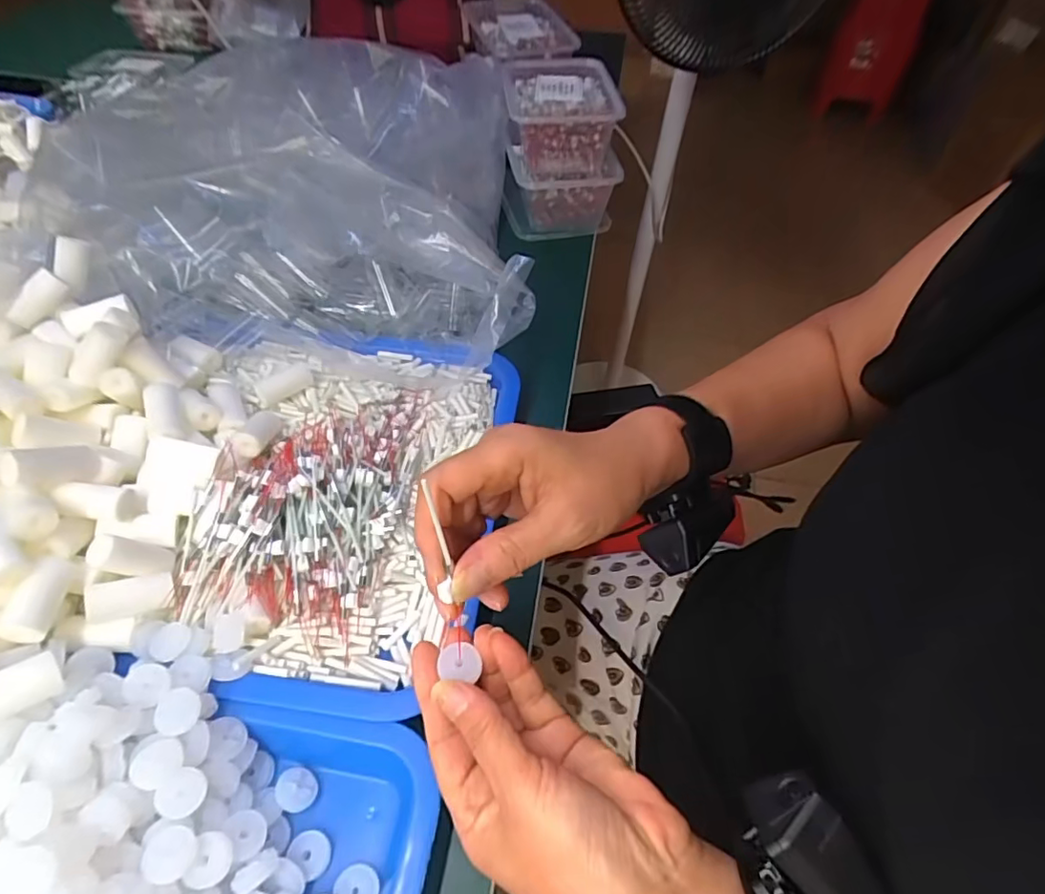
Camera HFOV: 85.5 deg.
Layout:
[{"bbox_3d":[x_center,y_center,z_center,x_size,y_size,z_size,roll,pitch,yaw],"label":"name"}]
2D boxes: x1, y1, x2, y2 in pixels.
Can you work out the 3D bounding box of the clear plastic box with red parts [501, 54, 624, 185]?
[{"bbox_3d":[0.039,-0.343,0.597,0.113,0.073,0.156,-2,51,-5],"label":"clear plastic box with red parts"}]

